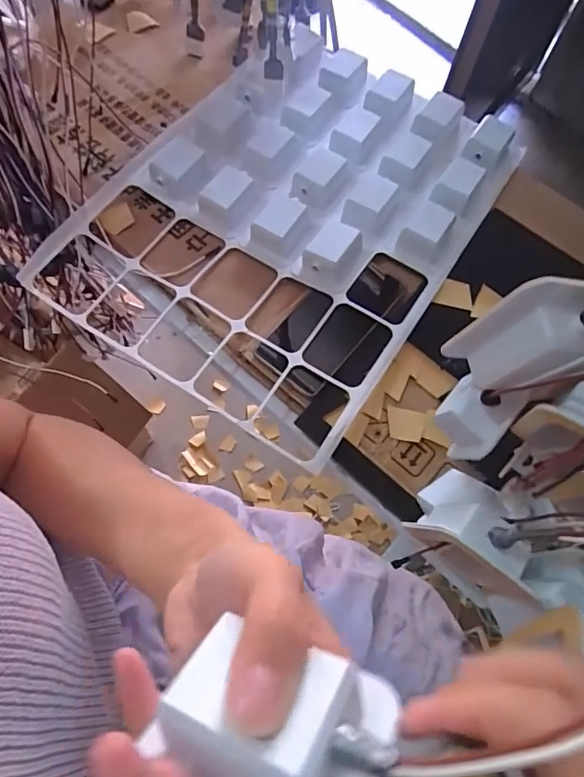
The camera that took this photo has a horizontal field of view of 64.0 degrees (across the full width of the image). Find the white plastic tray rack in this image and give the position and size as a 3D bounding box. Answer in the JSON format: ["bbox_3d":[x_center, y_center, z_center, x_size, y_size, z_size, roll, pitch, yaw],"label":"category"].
[{"bbox_3d":[-0.007,-0.202,0.520,0.374,0.047,0.480,31,70,9],"label":"white plastic tray rack"}]

